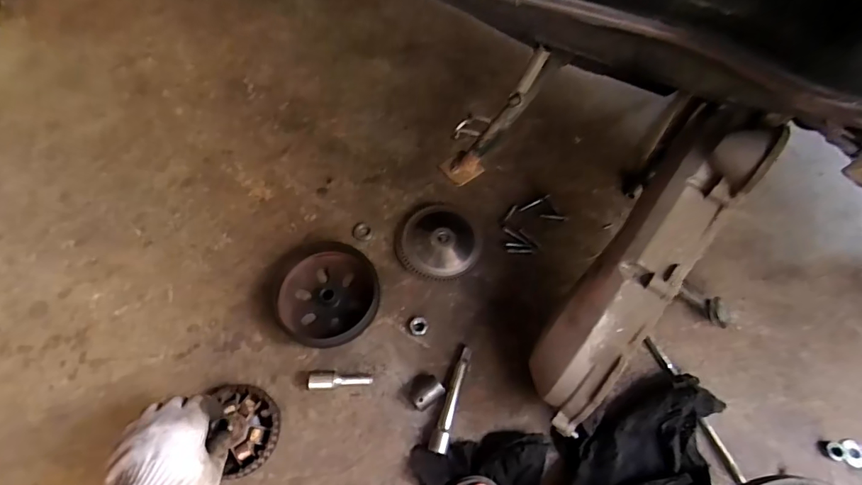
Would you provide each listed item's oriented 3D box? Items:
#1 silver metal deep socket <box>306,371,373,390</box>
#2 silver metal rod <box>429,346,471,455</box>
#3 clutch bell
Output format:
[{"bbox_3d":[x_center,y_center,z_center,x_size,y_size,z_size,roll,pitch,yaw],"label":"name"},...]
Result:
[{"bbox_3d":[-0.109,0.166,0.573,0.073,0.023,0.019,-3,64,-1],"label":"silver metal deep socket"},{"bbox_3d":[0.024,0.186,0.567,0.019,0.019,0.124,15,65,8],"label":"silver metal rod"},{"bbox_3d":[-0.136,0.066,0.619,0.134,0.027,0.132,0,64,0],"label":"clutch bell"}]

